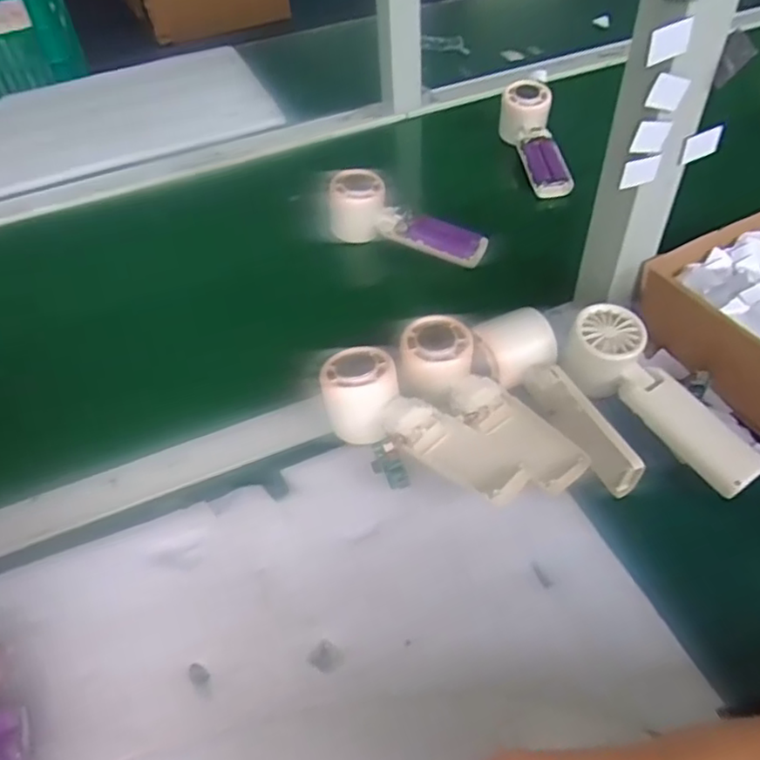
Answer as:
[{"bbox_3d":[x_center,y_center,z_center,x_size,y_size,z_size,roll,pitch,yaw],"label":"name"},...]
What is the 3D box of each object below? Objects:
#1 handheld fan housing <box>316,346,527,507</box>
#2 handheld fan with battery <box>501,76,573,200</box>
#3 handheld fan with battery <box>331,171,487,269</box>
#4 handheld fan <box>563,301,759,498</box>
[{"bbox_3d":[0.023,0.039,0.459,0.167,0.046,0.061,33,59,28],"label":"handheld fan housing"},{"bbox_3d":[0.177,-0.272,0.733,0.054,0.041,0.161,-9,67,-5],"label":"handheld fan with battery"},{"bbox_3d":[0.026,-0.162,0.638,0.159,0.052,0.049,15,52,16],"label":"handheld fan with battery"},{"bbox_3d":[0.204,0.011,0.472,0.054,0.054,0.163,-30,55,-22],"label":"handheld fan"}]

